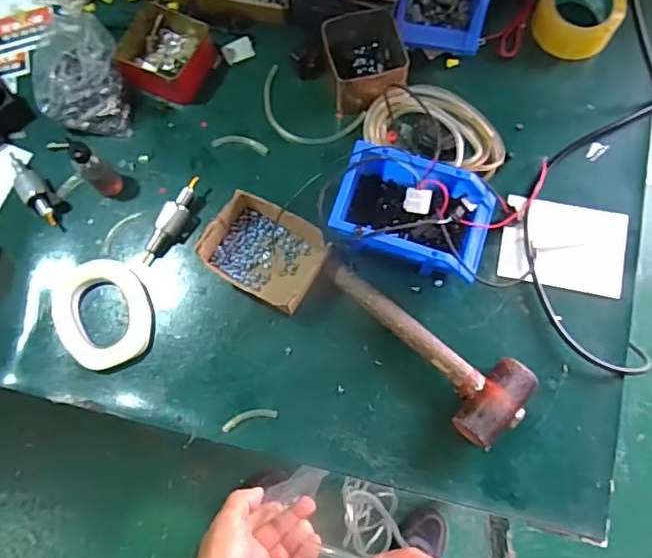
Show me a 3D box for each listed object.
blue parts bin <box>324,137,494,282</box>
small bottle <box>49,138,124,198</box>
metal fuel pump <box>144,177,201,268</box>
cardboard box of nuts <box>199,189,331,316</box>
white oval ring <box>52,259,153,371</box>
[{"bbox_3d":[0.102,-0.075,0.664,0.188,0.072,0.122,18,76,6],"label":"blue parts bin"},{"bbox_3d":[-0.288,-0.137,0.685,0.032,0.104,0.037,-43,78,-9],"label":"small bottle"},{"bbox_3d":[-0.193,-0.072,0.697,0.026,0.024,0.122,31,91,9],"label":"metal fuel pump"},{"bbox_3d":[-0.073,-0.034,0.676,0.140,0.050,0.111,29,78,8],"label":"cardboard box of nuts"},{"bbox_3d":[-0.273,0.040,0.681,0.108,0.019,0.134,-23,76,-5],"label":"white oval ring"}]

